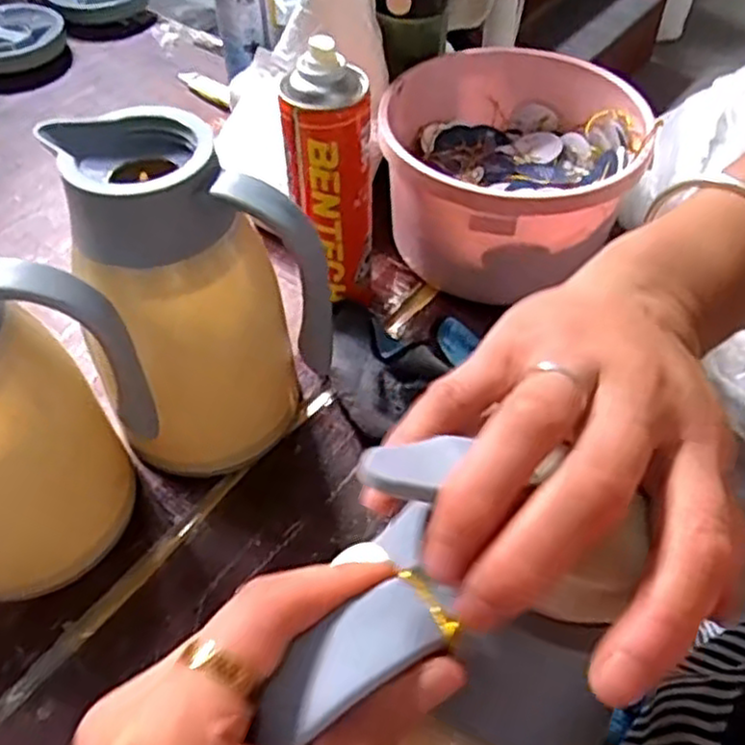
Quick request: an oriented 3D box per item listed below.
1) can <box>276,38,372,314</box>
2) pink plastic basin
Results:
[{"bbox_3d":[-0.032,-0.137,0.567,0.065,0.221,0.054,-8,52,-7],"label":"can"},{"bbox_3d":[0.117,-0.173,0.640,0.207,0.121,0.215,0,51,0],"label":"pink plastic basin"}]

